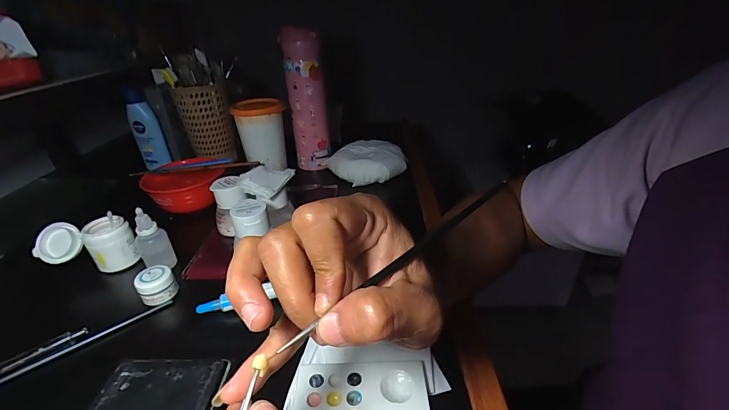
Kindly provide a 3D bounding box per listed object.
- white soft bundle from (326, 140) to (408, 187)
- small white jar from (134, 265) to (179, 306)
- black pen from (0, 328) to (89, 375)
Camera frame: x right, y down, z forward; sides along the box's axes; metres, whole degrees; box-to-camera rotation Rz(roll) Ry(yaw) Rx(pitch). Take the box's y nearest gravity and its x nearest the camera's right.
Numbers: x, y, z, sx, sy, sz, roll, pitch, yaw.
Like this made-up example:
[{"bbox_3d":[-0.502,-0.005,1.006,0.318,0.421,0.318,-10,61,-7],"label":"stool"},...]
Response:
[{"bbox_3d":[0.008,-0.071,0.570,0.104,0.033,0.106,-22,35,-32],"label":"white soft bundle"},{"bbox_3d":[-0.207,0.079,0.342,0.032,0.026,0.030,-2,32,1],"label":"small white jar"},{"bbox_3d":[-0.298,0.136,0.273,0.129,0.009,0.010,-29,41,-35],"label":"black pen"}]

